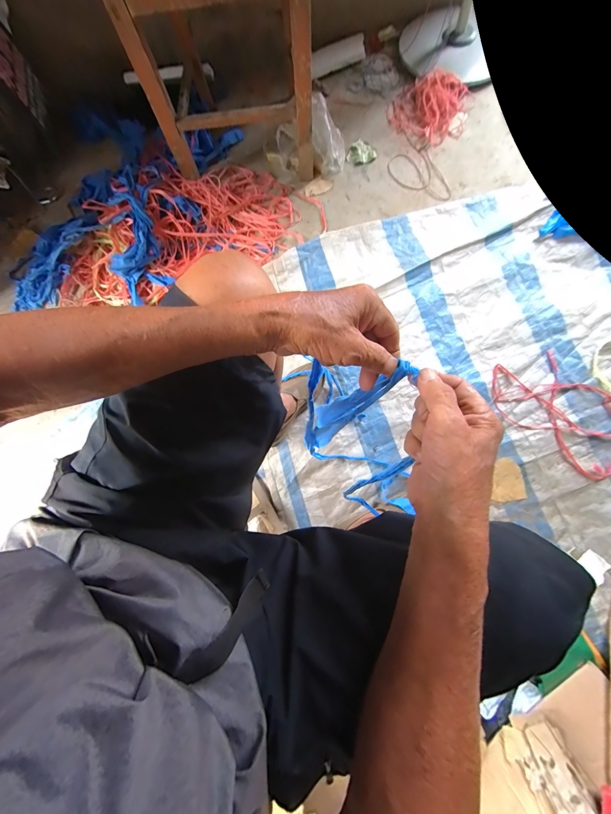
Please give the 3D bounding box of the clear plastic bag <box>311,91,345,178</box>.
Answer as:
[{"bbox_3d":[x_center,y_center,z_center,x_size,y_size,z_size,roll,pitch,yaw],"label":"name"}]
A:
[{"bbox_3d":[0.071,-0.920,0.974,0.119,0.046,0.236,-19,110,-5],"label":"clear plastic bag"}]

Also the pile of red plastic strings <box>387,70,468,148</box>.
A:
[{"bbox_3d":[0.458,-1.111,1.060,0.273,0.048,0.292,16,79,6],"label":"pile of red plastic strings"}]

